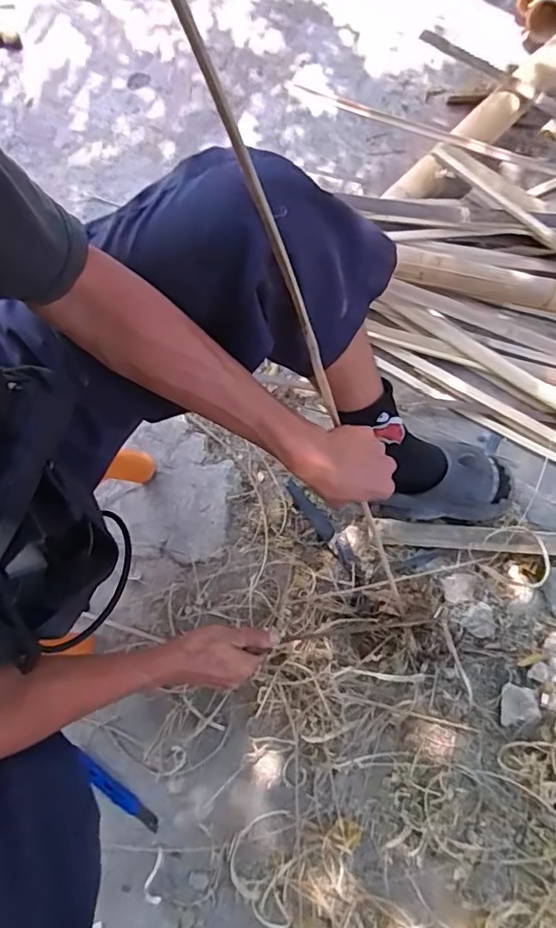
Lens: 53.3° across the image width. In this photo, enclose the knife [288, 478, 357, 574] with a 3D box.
[{"bbox_3d":[0.066,0.093,0.861,0.027,0.019,0.160,-35,78,-6],"label":"knife"}]

